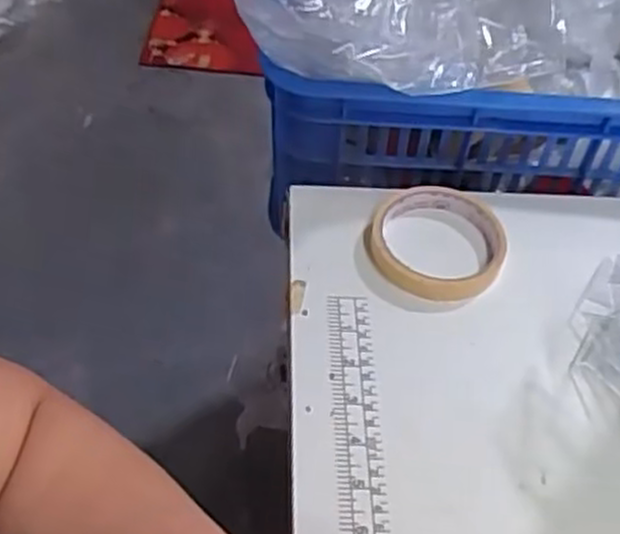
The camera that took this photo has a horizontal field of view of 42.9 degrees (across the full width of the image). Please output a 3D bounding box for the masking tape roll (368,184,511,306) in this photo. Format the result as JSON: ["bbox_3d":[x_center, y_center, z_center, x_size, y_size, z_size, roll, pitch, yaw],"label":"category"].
[{"bbox_3d":[0.086,-0.018,0.532,0.088,0.015,0.093,2,50,-3],"label":"masking tape roll"}]

